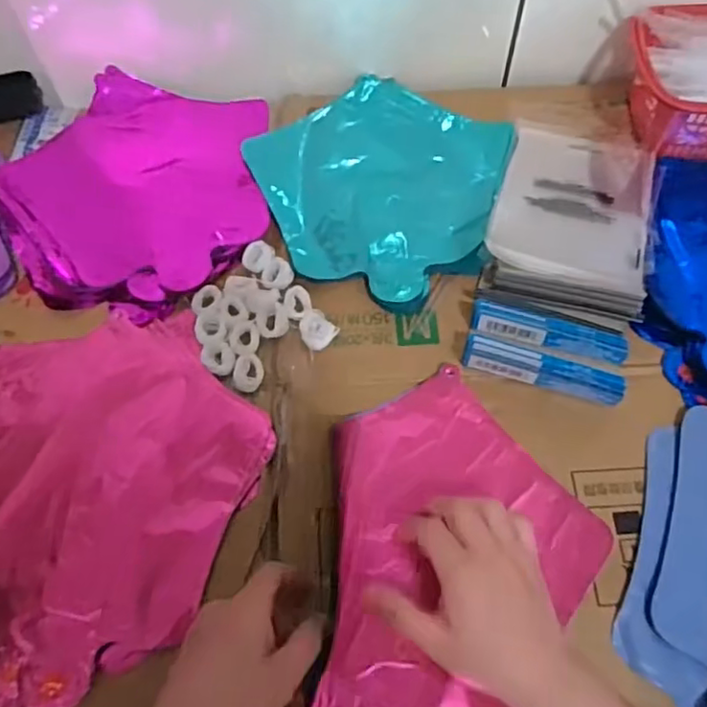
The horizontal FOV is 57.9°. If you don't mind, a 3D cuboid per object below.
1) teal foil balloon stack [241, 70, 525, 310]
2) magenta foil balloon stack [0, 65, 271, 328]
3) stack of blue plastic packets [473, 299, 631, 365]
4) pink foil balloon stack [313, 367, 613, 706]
[{"bbox_3d":[0.022,-0.154,0.564,0.213,0.019,0.223,20,64,11],"label":"teal foil balloon stack"},{"bbox_3d":[-0.192,-0.146,0.572,0.236,0.027,0.243,22,64,11],"label":"magenta foil balloon stack"},{"bbox_3d":[0.144,-0.015,0.477,0.110,0.026,0.023,13,63,7],"label":"stack of blue plastic packets"},{"bbox_3d":[0.074,0.143,0.425,0.176,0.019,0.260,4,62,2],"label":"pink foil balloon stack"}]

